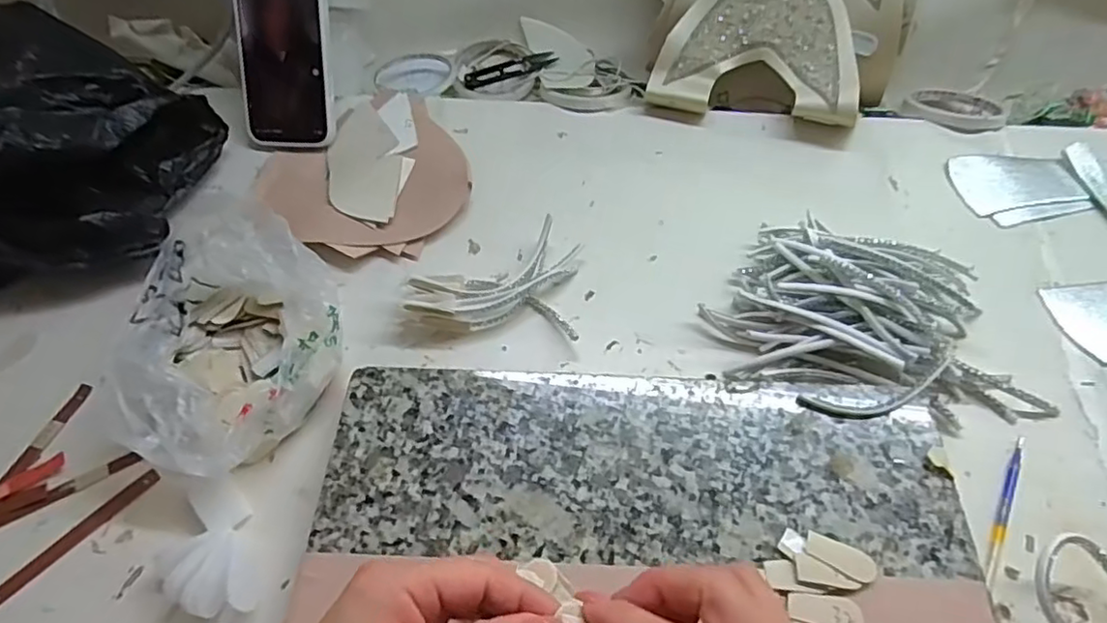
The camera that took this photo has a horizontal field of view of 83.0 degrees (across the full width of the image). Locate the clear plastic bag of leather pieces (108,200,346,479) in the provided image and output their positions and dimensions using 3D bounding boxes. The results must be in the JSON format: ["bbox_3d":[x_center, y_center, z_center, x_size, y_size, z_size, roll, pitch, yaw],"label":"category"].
[{"bbox_3d":[-0.223,0.016,0.425,0.148,0.064,0.172,23,60,15],"label":"clear plastic bag of leather pieces"}]

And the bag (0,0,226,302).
[{"bbox_3d":[-0.472,-0.127,0.488,0.315,0.121,0.233,9,57,7],"label":"bag"}]

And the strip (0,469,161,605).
[{"bbox_3d":[-0.294,0.139,0.384,0.011,0.005,0.108,35,64,22],"label":"strip"}]

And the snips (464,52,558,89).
[{"bbox_3d":[-0.045,-0.253,0.650,0.099,0.012,0.020,-19,58,-11],"label":"snips"}]

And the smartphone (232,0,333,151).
[{"bbox_3d":[-0.240,-0.230,0.549,0.085,0.166,0.012,6,15,10],"label":"smartphone"}]

